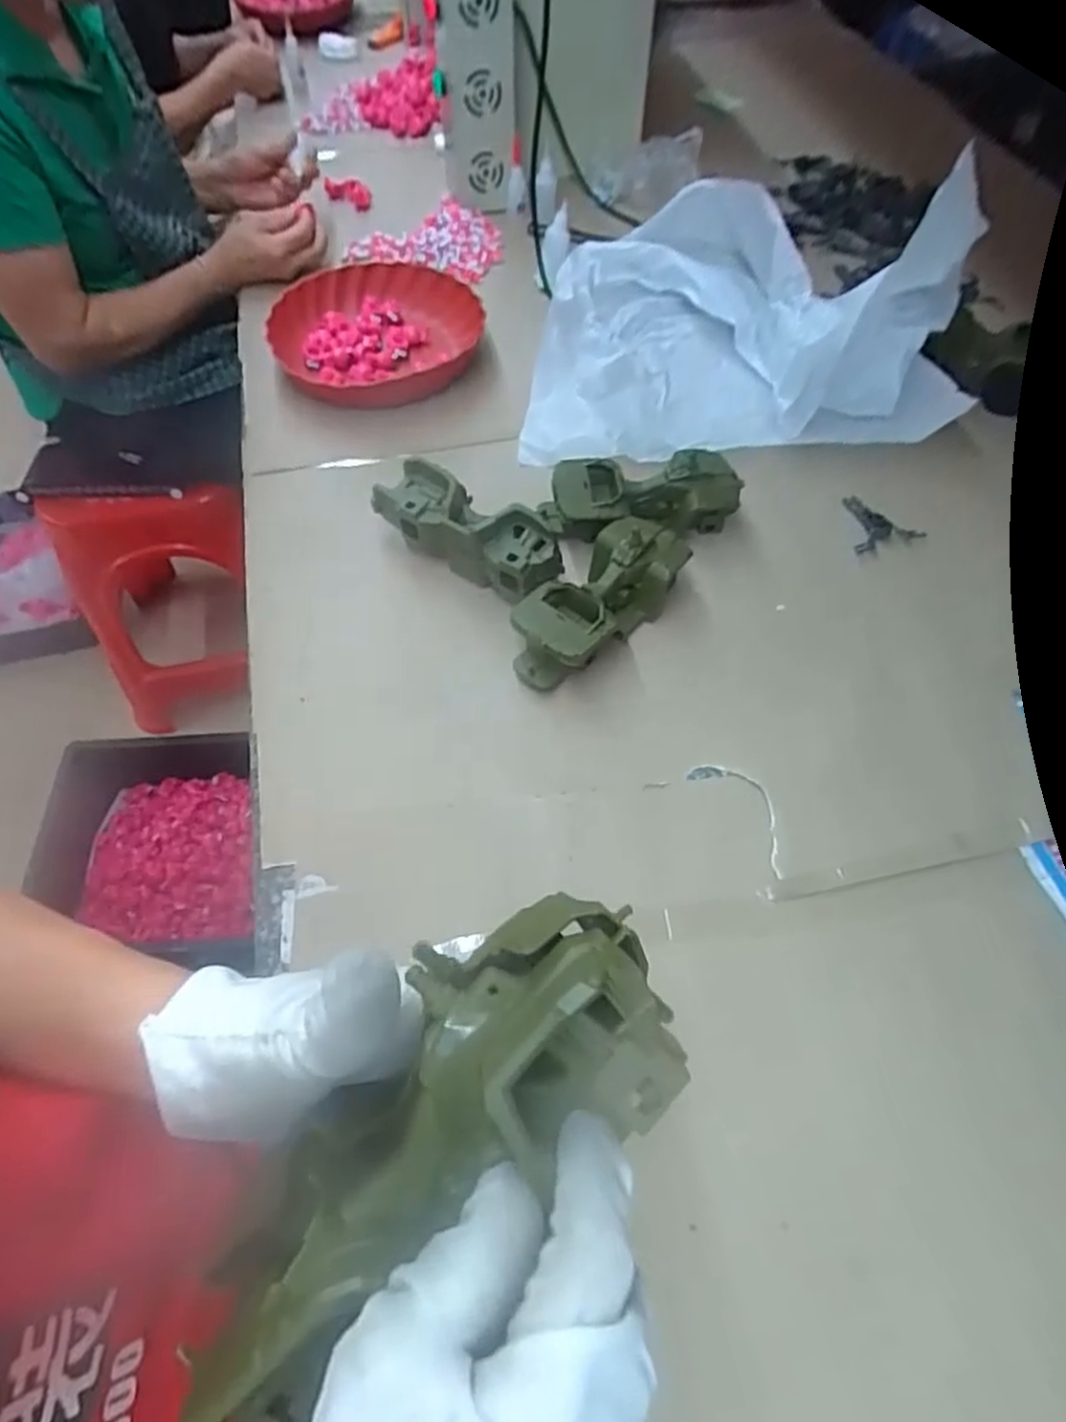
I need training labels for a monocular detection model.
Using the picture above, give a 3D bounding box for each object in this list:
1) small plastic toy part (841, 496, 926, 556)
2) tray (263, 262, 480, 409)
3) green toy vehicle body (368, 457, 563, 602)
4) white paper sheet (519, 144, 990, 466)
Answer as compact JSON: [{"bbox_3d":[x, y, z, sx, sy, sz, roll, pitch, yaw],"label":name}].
[{"bbox_3d":[0.336,-0.185,0.734,0.068,0.013,0.062,-13,59,-8],"label":"small plastic toy part"},{"bbox_3d":[-0.183,-0.441,0.880,0.243,0.049,0.230,5,58,3],"label":"tray"},{"bbox_3d":[-0.058,-0.157,0.688,0.191,0.074,0.060,32,65,18],"label":"green toy vehicle body"},{"bbox_3d":[0.219,-0.430,0.793,0.443,0.157,0.315,2,58,1],"label":"white paper sheet"}]

